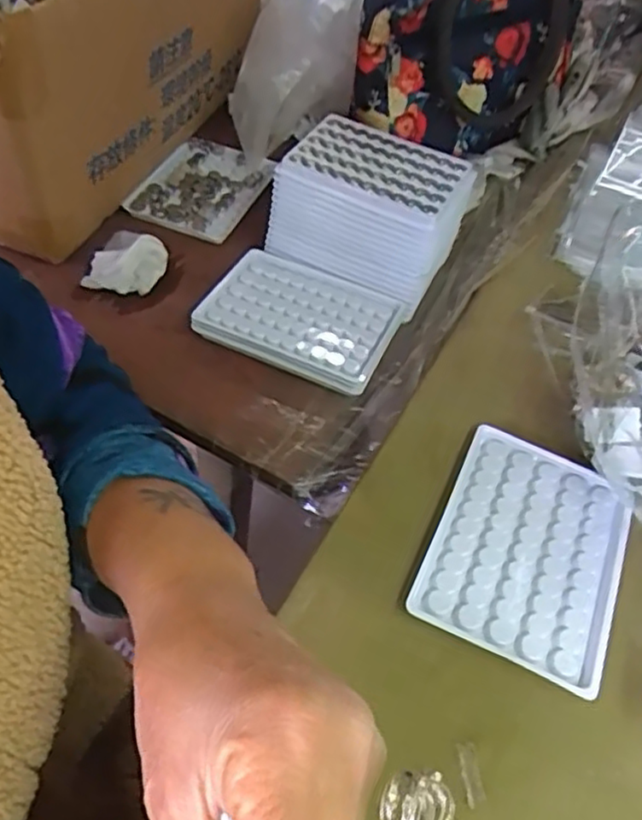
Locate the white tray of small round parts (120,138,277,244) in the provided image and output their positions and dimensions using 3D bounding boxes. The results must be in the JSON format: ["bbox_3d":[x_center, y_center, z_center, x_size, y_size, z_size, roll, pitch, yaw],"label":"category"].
[{"bbox_3d":[-0.102,-0.194,0.589,0.093,0.011,0.120,20,51,8],"label":"white tray of small round parts"}]

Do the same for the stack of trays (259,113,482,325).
[{"bbox_3d":[0.038,-0.152,0.518,0.134,0.071,0.096,25,54,12],"label":"stack of trays"}]

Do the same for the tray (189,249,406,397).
[{"bbox_3d":[-0.016,-0.068,0.494,0.132,0.016,0.092,22,52,12],"label":"tray"}]

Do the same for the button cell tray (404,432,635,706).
[{"bbox_3d":[0.108,0.071,0.355,0.094,0.012,0.125,24,52,11],"label":"button cell tray"}]

